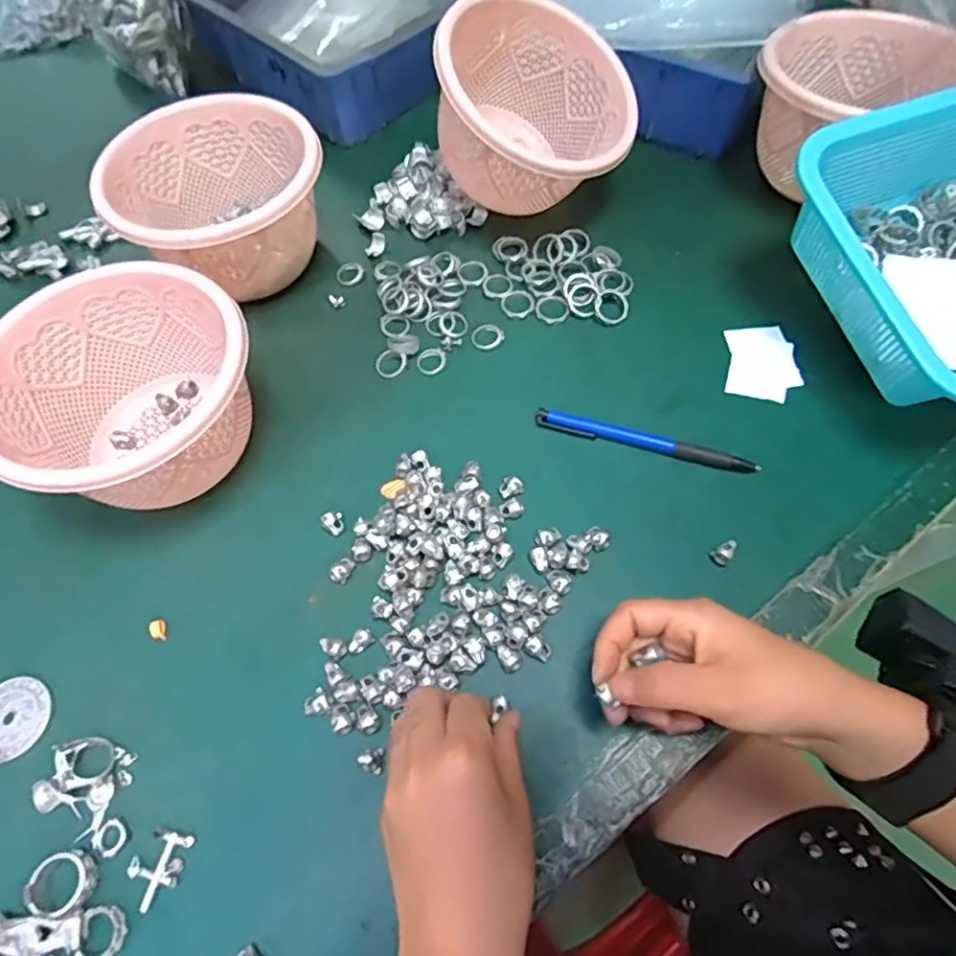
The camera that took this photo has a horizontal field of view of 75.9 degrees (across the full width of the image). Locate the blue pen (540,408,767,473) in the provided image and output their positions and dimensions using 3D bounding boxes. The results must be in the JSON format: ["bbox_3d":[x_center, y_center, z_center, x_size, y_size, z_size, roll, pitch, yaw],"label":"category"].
[{"bbox_3d":[0.106,-0.023,0.393,0.139,0.009,0.013,15,64,10],"label":"blue pen"}]

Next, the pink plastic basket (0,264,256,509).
[{"bbox_3d":[-0.209,-0.043,0.376,0.140,0.091,0.141,-1,62,2],"label":"pink plastic basket"}]

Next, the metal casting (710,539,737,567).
[{"bbox_3d":[0.141,0.043,0.352,0.013,0.015,0.010,-39,67,-17],"label":"metal casting"}]

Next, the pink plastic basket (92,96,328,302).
[{"bbox_3d":[-0.186,-0.195,0.451,0.139,0.089,0.134,-39,67,-17],"label":"pink plastic basket"}]

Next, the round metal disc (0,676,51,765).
[{"bbox_3d":[-0.255,0.131,0.334,0.039,0.004,0.043,-6,62,0],"label":"round metal disc"}]

